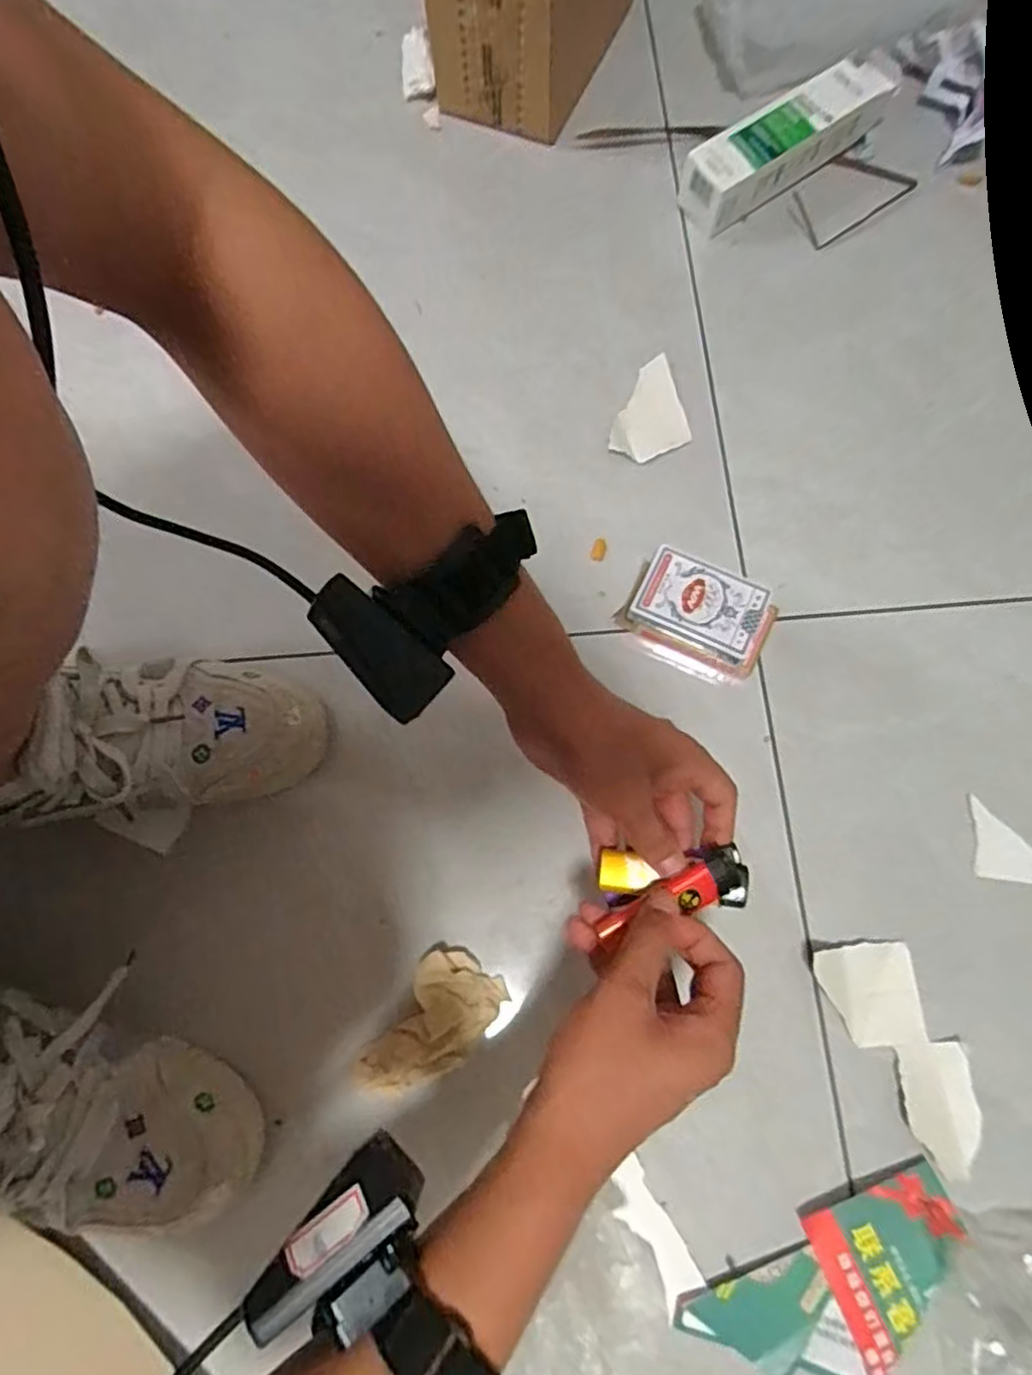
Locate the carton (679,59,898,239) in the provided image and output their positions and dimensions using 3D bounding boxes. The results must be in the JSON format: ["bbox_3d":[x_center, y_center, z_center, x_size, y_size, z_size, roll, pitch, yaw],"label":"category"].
[{"bbox_3d":[0.232,-0.475,0.605,0.191,0.060,0.055,-32,76,-7],"label":"carton"}]

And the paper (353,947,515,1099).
[{"bbox_3d":[-0.055,0.224,0.444,0.056,0.027,0.100,34,78,10],"label":"paper"}]

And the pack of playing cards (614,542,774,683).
[{"bbox_3d":[0.134,-0.052,0.504,0.103,0.037,0.069,26,77,8],"label":"pack of playing cards"}]

